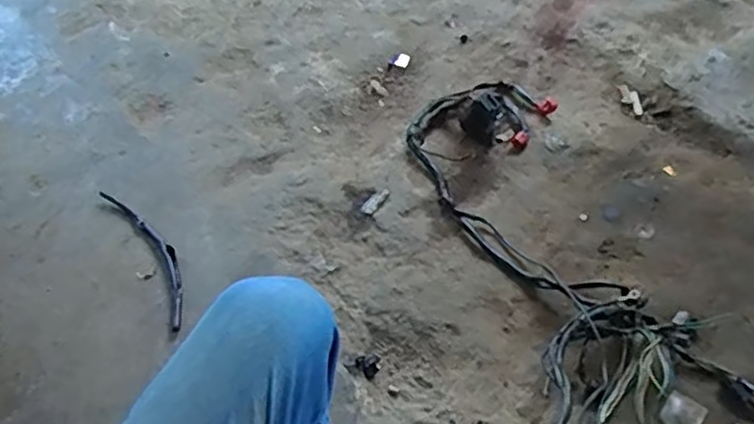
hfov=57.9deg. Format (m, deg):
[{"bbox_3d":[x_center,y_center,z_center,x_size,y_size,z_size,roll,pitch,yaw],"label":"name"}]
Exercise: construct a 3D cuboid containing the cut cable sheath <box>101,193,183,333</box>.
[{"bbox_3d":[-0.325,0.056,0.986,0.051,0.011,0.271,-29,58,-16],"label":"cut cable sheath"}]

